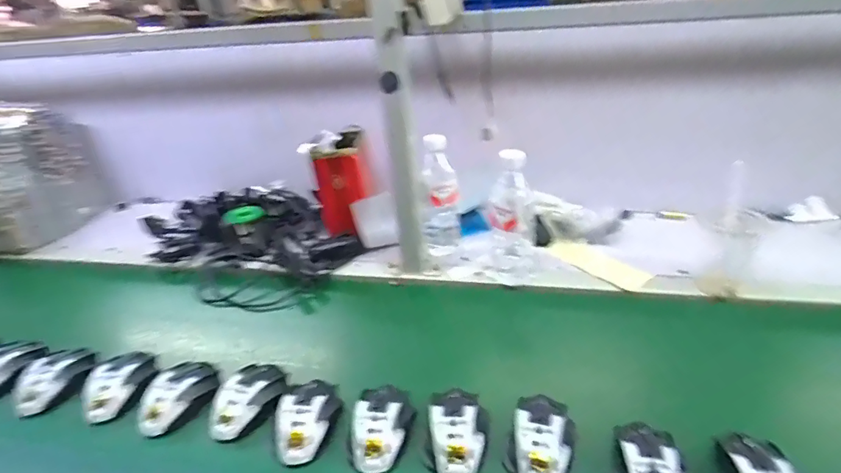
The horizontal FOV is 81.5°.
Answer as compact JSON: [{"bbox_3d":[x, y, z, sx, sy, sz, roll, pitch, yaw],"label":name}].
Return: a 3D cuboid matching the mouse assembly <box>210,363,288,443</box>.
[{"bbox_3d":[-0.223,0.210,0.638,0.072,0.033,0.112,6,32,19],"label":"mouse assembly"}]

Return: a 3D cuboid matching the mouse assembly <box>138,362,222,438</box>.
[{"bbox_3d":[-0.325,0.211,0.659,0.074,0.031,0.116,13,34,28],"label":"mouse assembly"}]

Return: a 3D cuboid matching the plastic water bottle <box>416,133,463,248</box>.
[{"bbox_3d":[0.033,-0.061,0.880,0.069,0.220,0.064,-2,30,5],"label":"plastic water bottle"}]

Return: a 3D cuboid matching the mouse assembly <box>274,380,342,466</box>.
[{"bbox_3d":[-0.139,0.219,0.603,0.071,0.031,0.113,-5,30,1],"label":"mouse assembly"}]

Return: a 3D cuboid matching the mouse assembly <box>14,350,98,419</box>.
[{"bbox_3d":[-0.526,0.200,0.704,0.065,0.039,0.115,15,35,31],"label":"mouse assembly"}]

